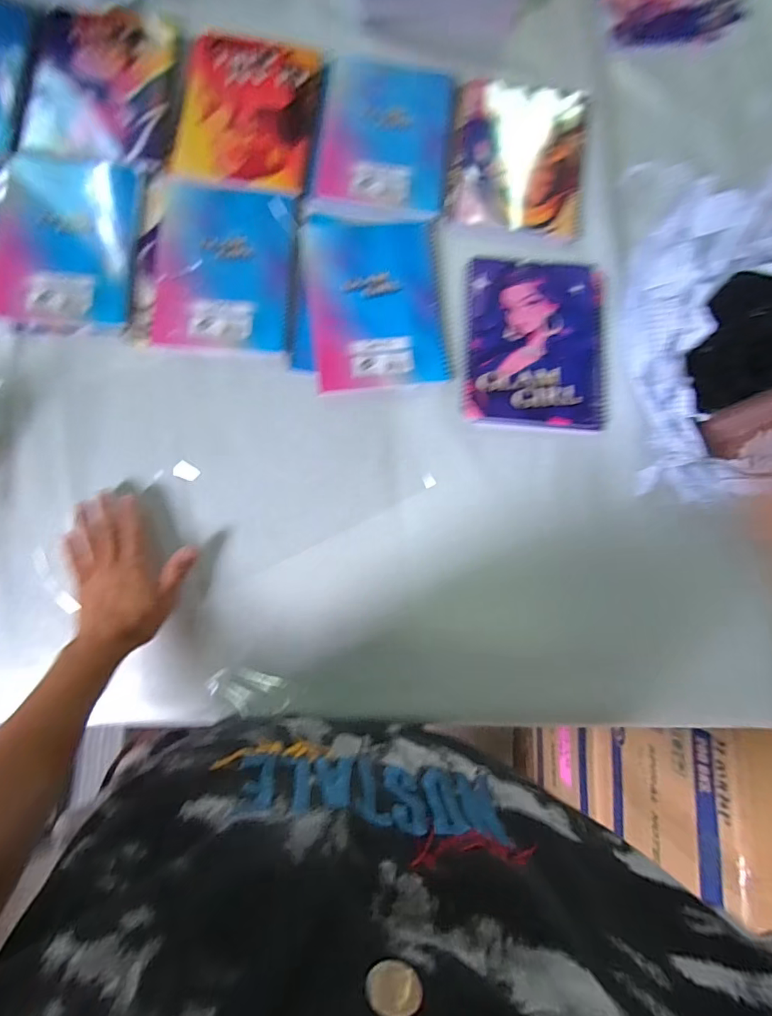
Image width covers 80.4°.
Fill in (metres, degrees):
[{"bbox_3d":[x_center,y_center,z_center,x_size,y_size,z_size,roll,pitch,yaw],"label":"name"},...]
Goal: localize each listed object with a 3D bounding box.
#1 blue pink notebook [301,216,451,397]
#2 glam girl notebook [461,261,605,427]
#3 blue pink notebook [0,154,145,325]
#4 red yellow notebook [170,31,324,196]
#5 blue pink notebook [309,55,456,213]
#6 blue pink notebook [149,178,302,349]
[{"bbox_3d":[-0.014,-0.233,0.516,0.146,0.009,0.201,-6,84,-5],"label":"blue pink notebook"},{"bbox_3d":[0.172,-0.188,0.523,0.159,0.010,0.193,4,83,-3],"label":"glam girl notebook"},{"bbox_3d":[-0.354,-0.294,0.501,0.152,0.009,0.187,4,83,-3],"label":"blue pink notebook"},{"bbox_3d":[-0.160,-0.468,0.539,0.151,0.006,0.198,8,83,-3],"label":"red yellow notebook"},{"bbox_3d":[-0.002,-0.448,0.545,0.155,0.005,0.184,6,83,-3],"label":"blue pink notebook"},{"bbox_3d":[-0.179,-0.271,0.514,0.151,0.008,0.194,3,83,-4],"label":"blue pink notebook"}]

